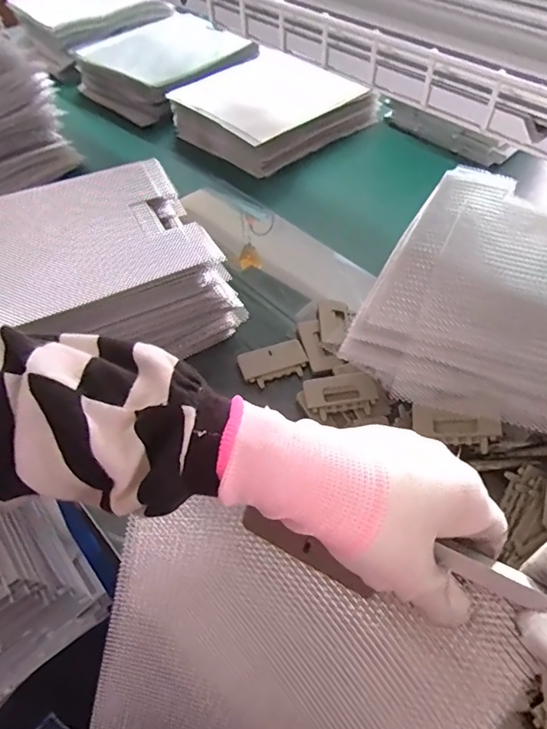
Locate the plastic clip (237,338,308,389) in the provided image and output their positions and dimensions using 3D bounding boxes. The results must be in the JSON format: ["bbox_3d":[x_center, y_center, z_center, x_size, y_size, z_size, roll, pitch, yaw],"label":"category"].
[{"bbox_3d":[0.001,-0.001,0.620,0.083,0.016,0.050,-16,55,-11],"label":"plastic clip"}]

